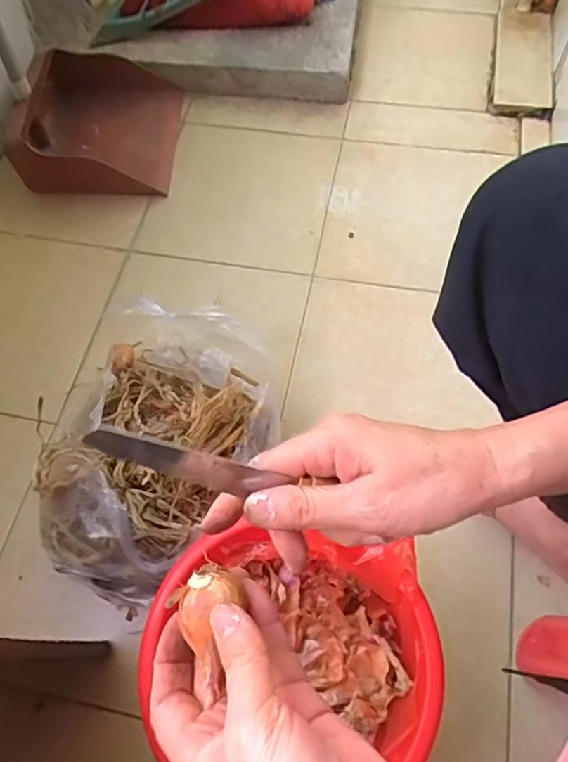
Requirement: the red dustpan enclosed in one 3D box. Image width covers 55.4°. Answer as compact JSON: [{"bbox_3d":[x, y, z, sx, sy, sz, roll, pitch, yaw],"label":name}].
[{"bbox_3d":[-0.332,-0.467,0.933,0.273,0.104,0.298,2,64,4],"label":"red dustpan"}]

